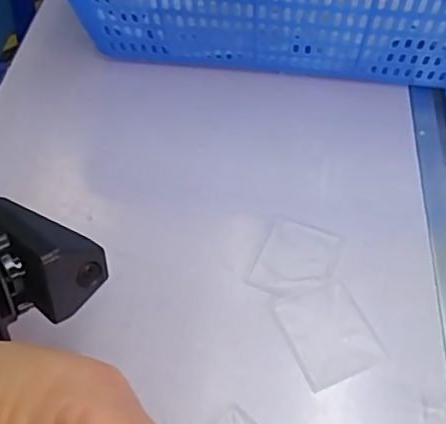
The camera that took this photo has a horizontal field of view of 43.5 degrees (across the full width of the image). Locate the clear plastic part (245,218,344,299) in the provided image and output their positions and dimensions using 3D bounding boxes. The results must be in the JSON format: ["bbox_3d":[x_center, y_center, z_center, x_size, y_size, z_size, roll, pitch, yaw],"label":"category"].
[{"bbox_3d":[0.042,0.027,0.316,0.041,0.004,0.049,19,56,15],"label":"clear plastic part"}]

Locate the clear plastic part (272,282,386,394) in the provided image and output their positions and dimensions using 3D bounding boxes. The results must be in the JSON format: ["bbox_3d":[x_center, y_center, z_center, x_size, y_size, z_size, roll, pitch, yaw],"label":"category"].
[{"bbox_3d":[0.054,0.061,0.290,0.041,0.004,0.051,-19,55,-12],"label":"clear plastic part"}]

